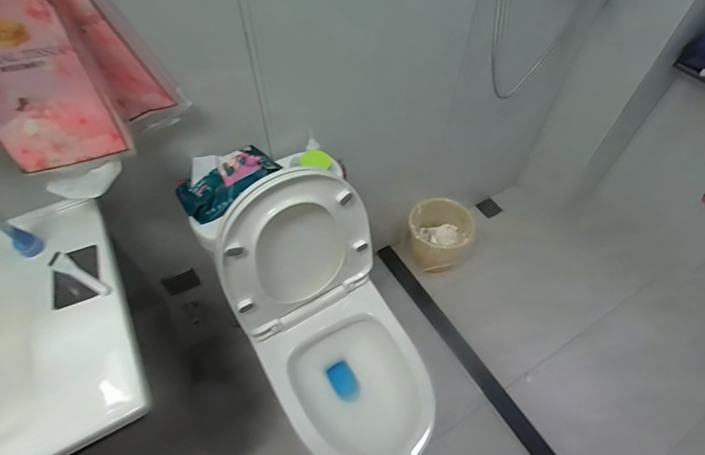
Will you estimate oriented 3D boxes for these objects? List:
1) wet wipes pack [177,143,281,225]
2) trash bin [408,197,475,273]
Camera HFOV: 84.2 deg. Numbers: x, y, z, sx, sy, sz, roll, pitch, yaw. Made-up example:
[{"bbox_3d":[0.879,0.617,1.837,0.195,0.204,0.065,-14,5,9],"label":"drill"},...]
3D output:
[{"bbox_3d":[-0.275,-0.108,0.883,0.234,0.069,0.107,-38,62,-26],"label":"wet wipes pack"},{"bbox_3d":[0.353,0.043,1.590,0.244,0.202,0.255,-1,52,1],"label":"trash bin"}]

